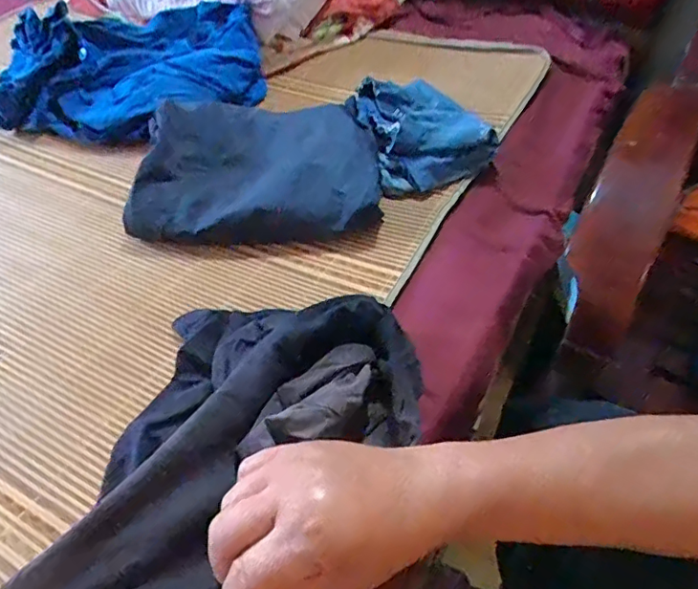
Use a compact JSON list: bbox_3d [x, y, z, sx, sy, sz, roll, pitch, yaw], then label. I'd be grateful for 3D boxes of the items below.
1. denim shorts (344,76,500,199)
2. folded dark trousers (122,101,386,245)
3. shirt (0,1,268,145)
[{"bbox_3d":[0.088,-0.217,0.734,0.144,0.061,0.217,-12,48,-9],"label":"denim shorts"},{"bbox_3d":[-0.111,-0.163,0.706,0.294,0.073,0.217,0,45,1],"label":"folded dark trousers"},{"bbox_3d":[-0.327,-0.348,0.859,0.374,0.107,0.259,1,47,4],"label":"shirt"}]

